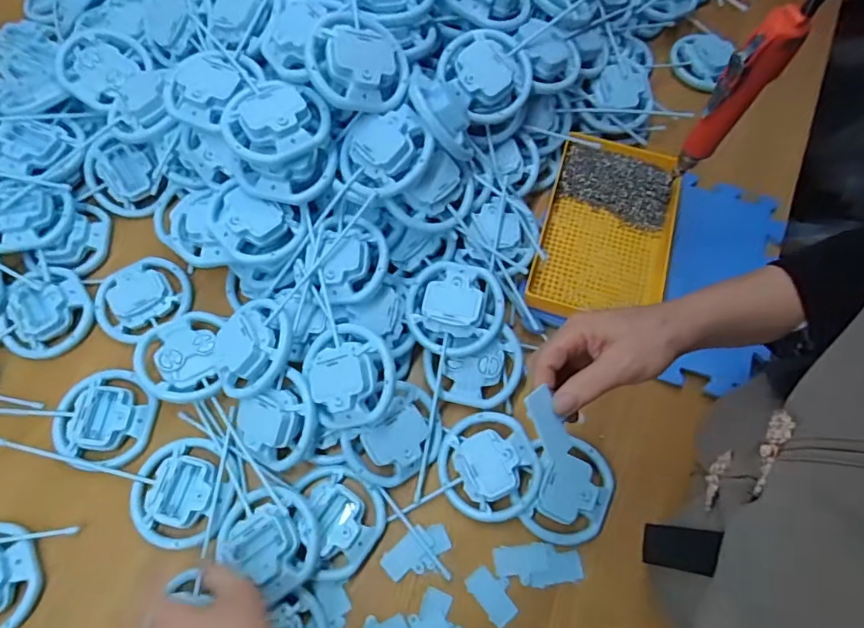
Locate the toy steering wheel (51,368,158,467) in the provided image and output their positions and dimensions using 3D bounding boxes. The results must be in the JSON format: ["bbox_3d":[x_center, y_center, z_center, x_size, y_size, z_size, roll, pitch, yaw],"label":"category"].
[{"bbox_3d":[-0.342,0.105,0.542,0.102,0.016,0.093,14,68,4],"label":"toy steering wheel"}]

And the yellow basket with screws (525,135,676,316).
[{"bbox_3d":[0.213,-0.098,0.625,0.152,0.031,0.243,18,68,5],"label":"yellow basket with screws"}]

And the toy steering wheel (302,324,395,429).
[{"bbox_3d":[-0.081,0.059,0.500,0.086,0.031,0.096,-16,80,15],"label":"toy steering wheel"}]

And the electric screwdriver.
[{"bbox_3d":[0.286,-0.200,0.511,0.038,0.203,0.033,37,71,13],"label":"electric screwdriver"}]

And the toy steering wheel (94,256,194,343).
[{"bbox_3d":[-0.333,-0.019,0.592,0.103,0.022,0.080,-32,72,-14],"label":"toy steering wheel"}]

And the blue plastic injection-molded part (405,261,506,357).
[{"bbox_3d":[0.024,-0.005,0.551,0.101,0.049,0.092,1,68,-2],"label":"blue plastic injection-molded part"}]

